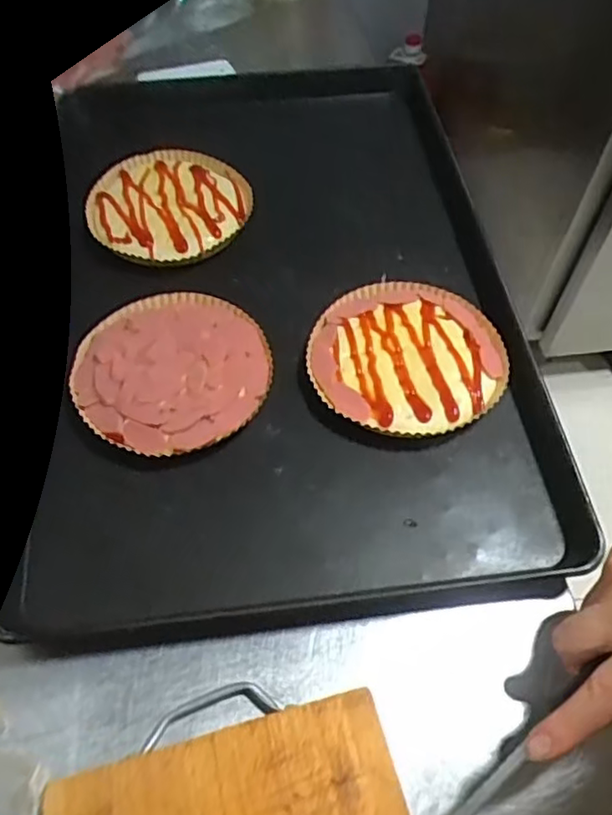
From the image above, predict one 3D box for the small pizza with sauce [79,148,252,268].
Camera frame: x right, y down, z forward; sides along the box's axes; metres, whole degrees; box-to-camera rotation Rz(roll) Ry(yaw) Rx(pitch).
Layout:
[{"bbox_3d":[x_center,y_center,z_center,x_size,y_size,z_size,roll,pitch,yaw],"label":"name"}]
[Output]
[{"bbox_3d":[-0.129,-0.186,0.603,0.141,0.012,0.147,15,58,6],"label":"small pizza with sauce"}]

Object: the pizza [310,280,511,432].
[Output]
[{"bbox_3d":[0.080,-0.042,0.516,0.150,0.014,0.140,2,58,-3],"label":"pizza"}]

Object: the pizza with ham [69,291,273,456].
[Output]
[{"bbox_3d":[-0.098,-0.034,0.501,0.135,0.017,0.148,2,58,-3],"label":"pizza with ham"}]

